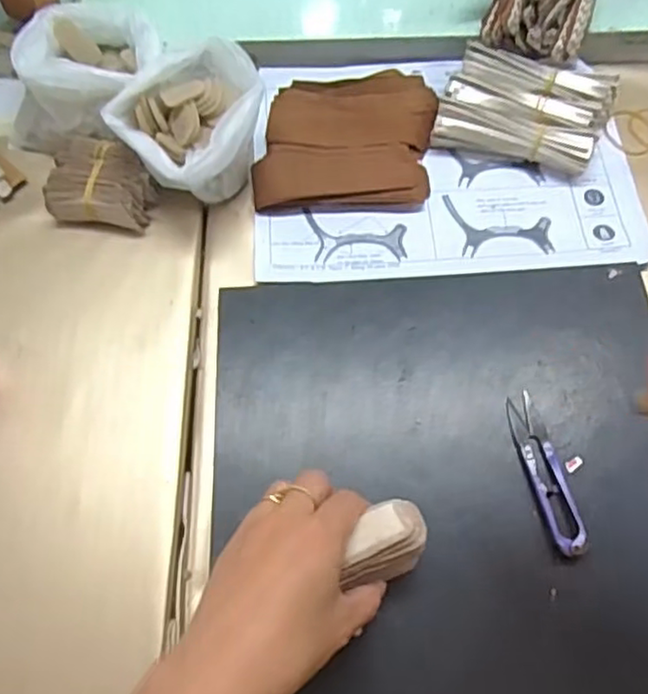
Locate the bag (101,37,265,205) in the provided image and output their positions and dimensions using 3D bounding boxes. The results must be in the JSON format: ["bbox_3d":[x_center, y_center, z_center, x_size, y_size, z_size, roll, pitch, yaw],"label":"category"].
[{"bbox_3d":[-0.095,-0.164,0.503,0.113,0.068,0.097,-41,71,-17],"label":"bag"}]

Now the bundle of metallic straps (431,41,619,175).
[{"bbox_3d":[0.162,-0.192,0.538,0.126,0.029,0.091,19,67,9],"label":"bundle of metallic straps"}]

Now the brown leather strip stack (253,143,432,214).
[{"bbox_3d":[0.013,-0.135,0.512,0.133,0.021,0.053,1,65,1],"label":"brown leather strip stack"}]

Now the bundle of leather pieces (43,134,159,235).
[{"bbox_3d":[-0.171,-0.127,0.511,0.076,0.034,0.069,9,65,5],"label":"bundle of leather pieces"}]

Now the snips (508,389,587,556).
[{"bbox_3d":[0.137,0.076,0.406,0.023,0.013,0.101,-12,65,-5],"label":"snips"}]

